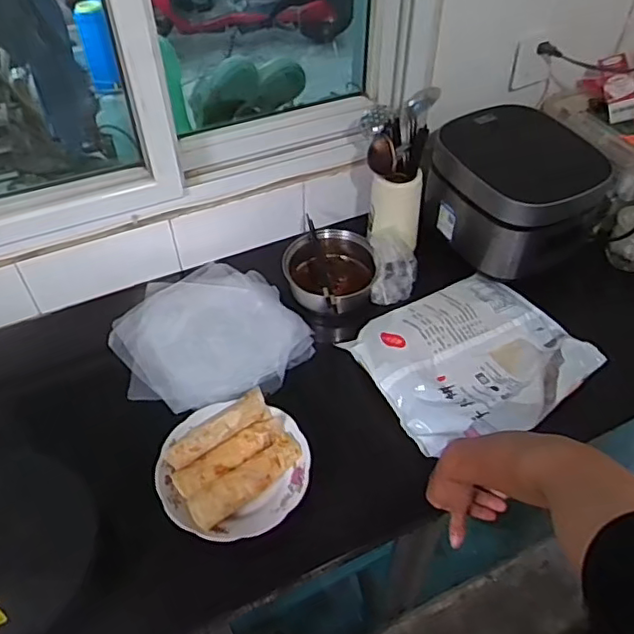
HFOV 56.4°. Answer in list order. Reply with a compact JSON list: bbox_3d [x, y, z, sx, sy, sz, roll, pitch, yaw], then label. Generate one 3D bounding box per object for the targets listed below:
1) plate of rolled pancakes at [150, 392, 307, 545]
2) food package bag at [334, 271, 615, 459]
[{"bbox_3d":[-0.115,0.196,0.802,0.194,0.047,0.203,0,49,0],"label":"plate of rolled pancakes"},{"bbox_3d":[0.237,0.058,0.922,0.317,0.042,0.267,-22,52,-18],"label":"food package bag"}]

